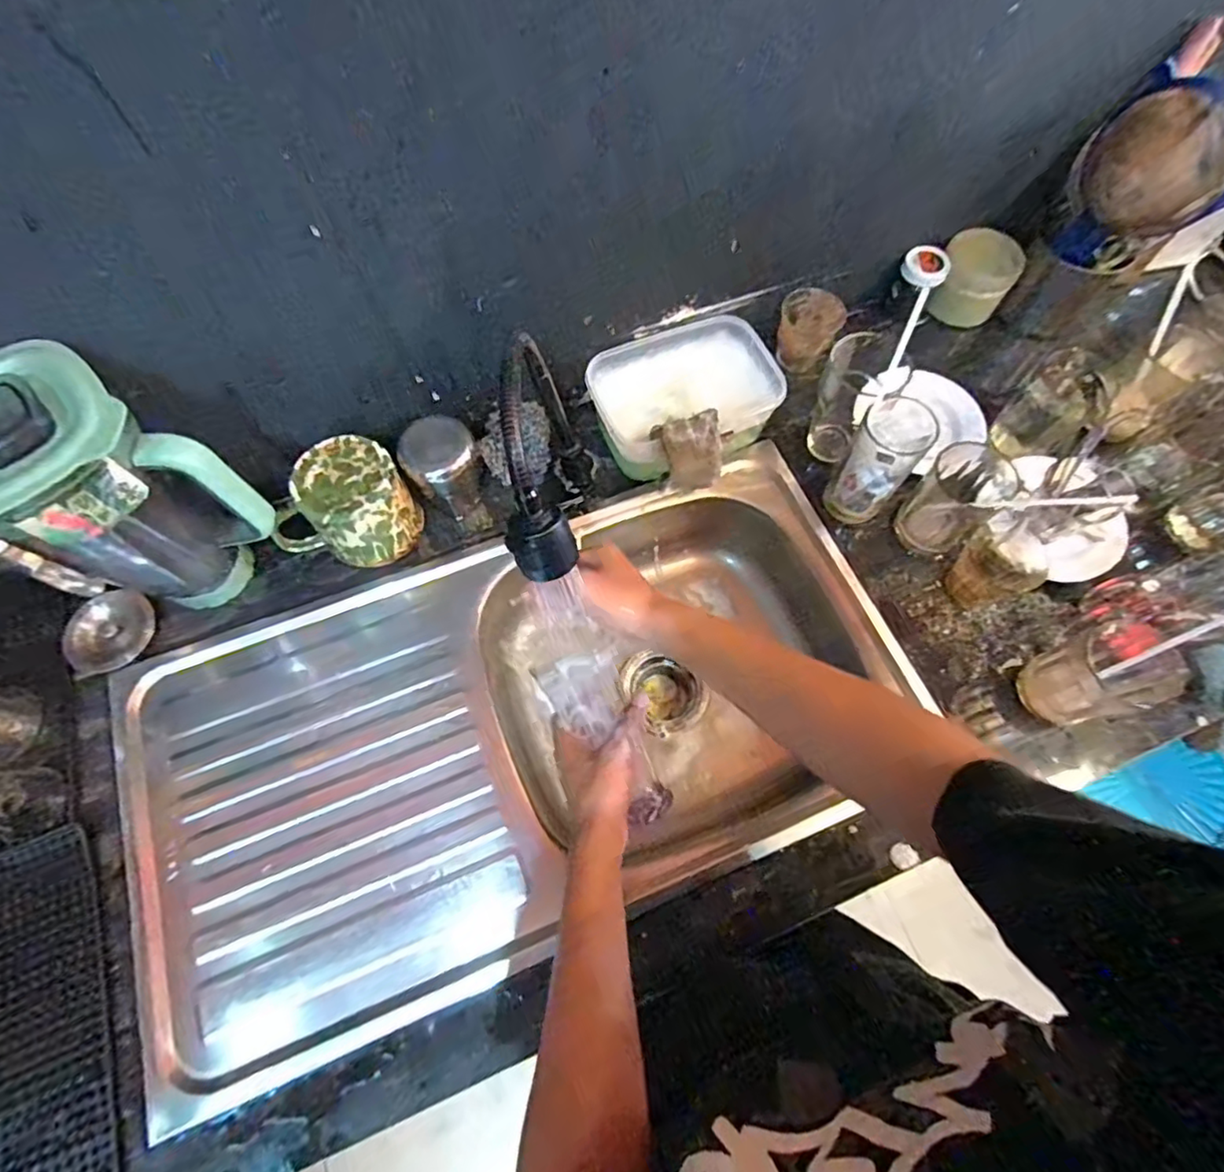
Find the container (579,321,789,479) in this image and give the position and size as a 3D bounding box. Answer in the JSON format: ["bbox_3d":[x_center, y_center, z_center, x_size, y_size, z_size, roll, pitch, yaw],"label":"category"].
[{"bbox_3d":[0.078,-0.211,0.704,0.199,0.083,0.144,-27,69,-11],"label":"container"}]

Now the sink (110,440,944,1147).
[{"bbox_3d":[-0.106,0.149,0.700,0.769,0.220,0.457,-21,69,-9],"label":"sink"}]

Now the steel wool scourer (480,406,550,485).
[{"bbox_3d":[-0.107,-0.156,0.686,0.076,0.054,0.072,-1,65,1],"label":"steel wool scourer"}]

